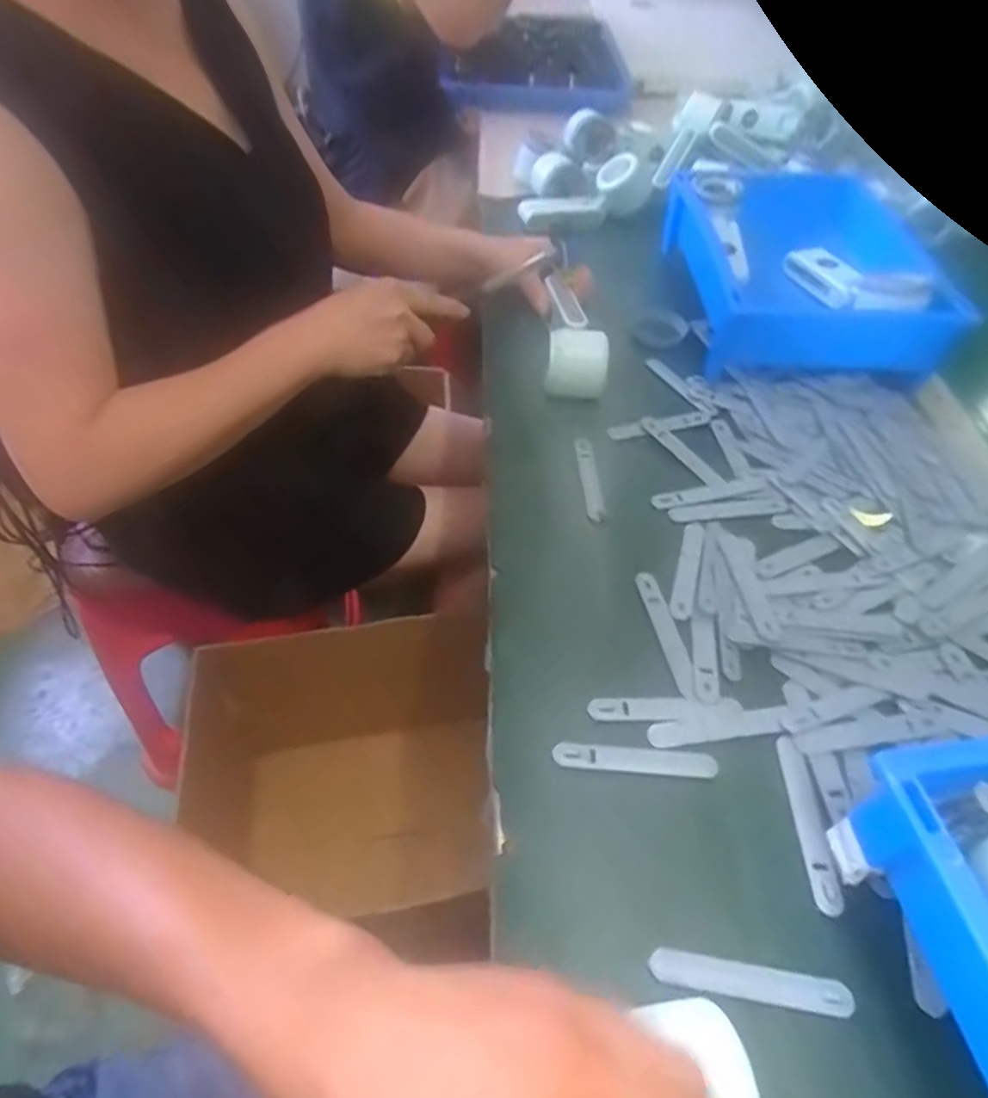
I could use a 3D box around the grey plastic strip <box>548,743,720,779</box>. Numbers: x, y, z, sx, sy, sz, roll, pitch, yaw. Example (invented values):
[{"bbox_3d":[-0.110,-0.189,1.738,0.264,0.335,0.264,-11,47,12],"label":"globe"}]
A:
[{"bbox_3d":[0.082,0.123,0.385,0.094,0.010,0.015,4,51,0],"label":"grey plastic strip"}]

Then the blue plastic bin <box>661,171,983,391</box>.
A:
[{"bbox_3d":[0.303,-0.279,0.665,0.209,0.083,0.277,2,51,-1],"label":"blue plastic bin"}]

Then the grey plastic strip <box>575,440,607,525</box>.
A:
[{"bbox_3d":[0.076,-0.058,0.528,0.015,0.005,0.087,-2,51,-5],"label":"grey plastic strip"}]

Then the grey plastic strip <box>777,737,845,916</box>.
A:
[{"bbox_3d":[0.174,0.150,0.367,0.017,0.006,0.092,5,51,-8],"label":"grey plastic strip"}]

